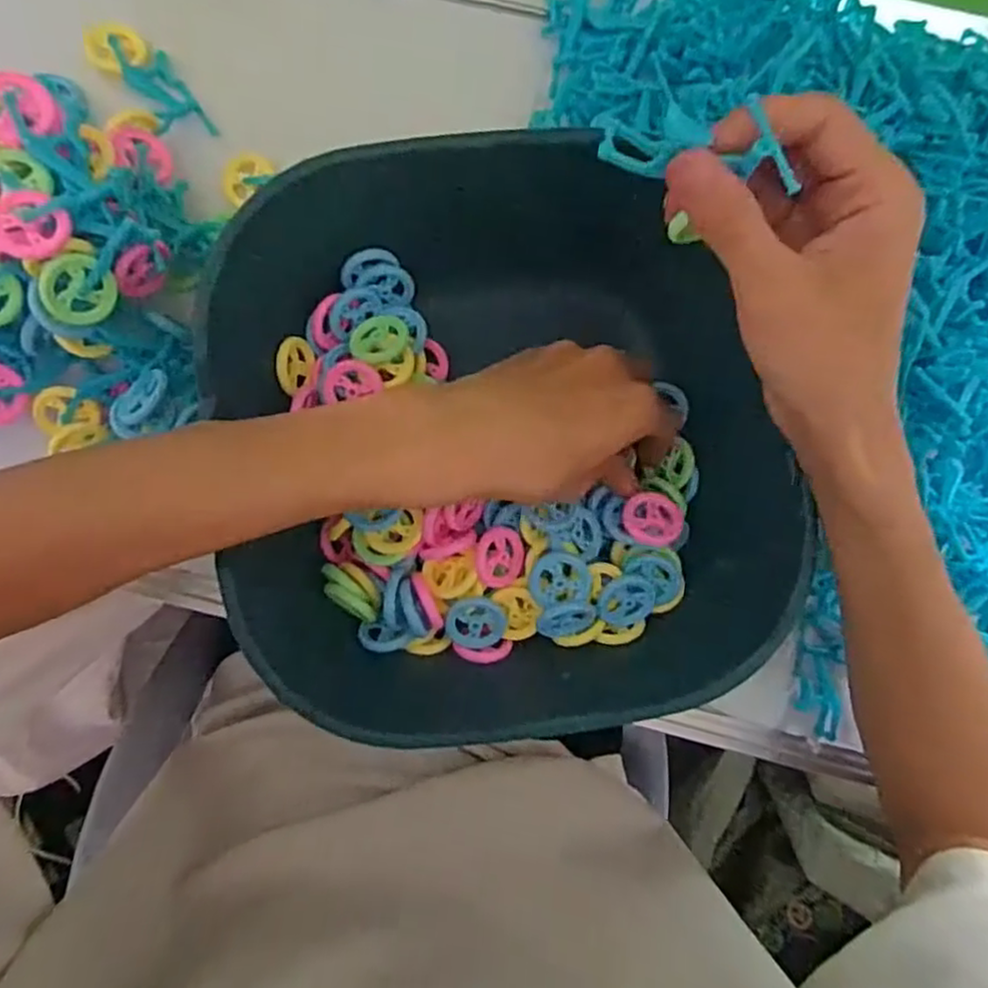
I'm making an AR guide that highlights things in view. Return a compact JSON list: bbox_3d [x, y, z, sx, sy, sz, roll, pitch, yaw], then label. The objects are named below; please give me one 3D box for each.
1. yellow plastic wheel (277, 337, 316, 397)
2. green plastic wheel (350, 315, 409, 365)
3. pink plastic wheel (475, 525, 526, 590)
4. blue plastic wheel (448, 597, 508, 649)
[{"bbox_3d":[-0.098,-0.063,0.341,0.004,0.026,0.027,-2,101,20],"label":"yellow plastic wheel"},{"bbox_3d":[-0.057,-0.077,0.341,0.028,0.008,0.025,-11,90,-4],"label":"green plastic wheel"},{"bbox_3d":[0.003,0.031,0.340,0.027,0.006,0.029,25,83,-29],"label":"pink plastic wheel"},{"bbox_3d":[-0.009,0.064,0.340,0.028,0.004,0.028,-2,104,-9],"label":"blue plastic wheel"}]

